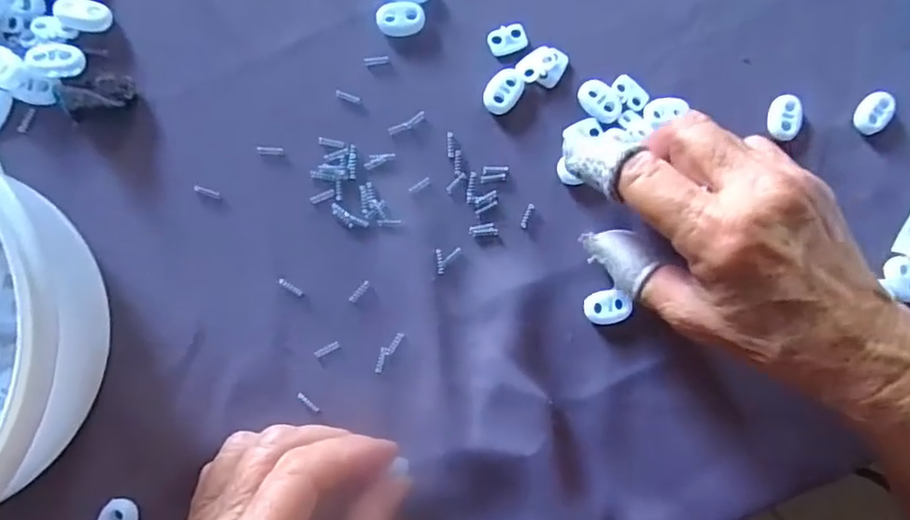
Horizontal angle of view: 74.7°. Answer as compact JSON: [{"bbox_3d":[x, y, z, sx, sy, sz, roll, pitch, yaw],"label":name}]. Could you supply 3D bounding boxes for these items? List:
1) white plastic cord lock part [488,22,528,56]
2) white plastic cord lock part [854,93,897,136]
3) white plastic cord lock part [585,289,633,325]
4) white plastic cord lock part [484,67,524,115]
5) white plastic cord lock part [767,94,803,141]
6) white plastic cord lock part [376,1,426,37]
[{"bbox_3d":[0.026,-0.106,0.286,0.019,0.004,0.013,-24,86,-7],"label":"white plastic cord lock part"},{"bbox_3d":[0.210,-0.075,0.297,0.015,0.007,0.024,42,82,0],"label":"white plastic cord lock part"},{"bbox_3d":[0.071,0.022,0.276,0.021,0.004,0.016,-8,85,-6],"label":"white plastic cord lock part"},{"bbox_3d":[0.023,-0.081,0.283,0.016,0.004,0.023,31,82,-1],"label":"white plastic cord lock part"},{"bbox_3d":[0.162,-0.070,0.293,0.015,0.005,0.022,15,83,-3],"label":"white plastic cord lock part"},{"bbox_3d":[-0.025,-0.114,0.281,0.022,0.005,0.015,-4,84,-5],"label":"white plastic cord lock part"}]

